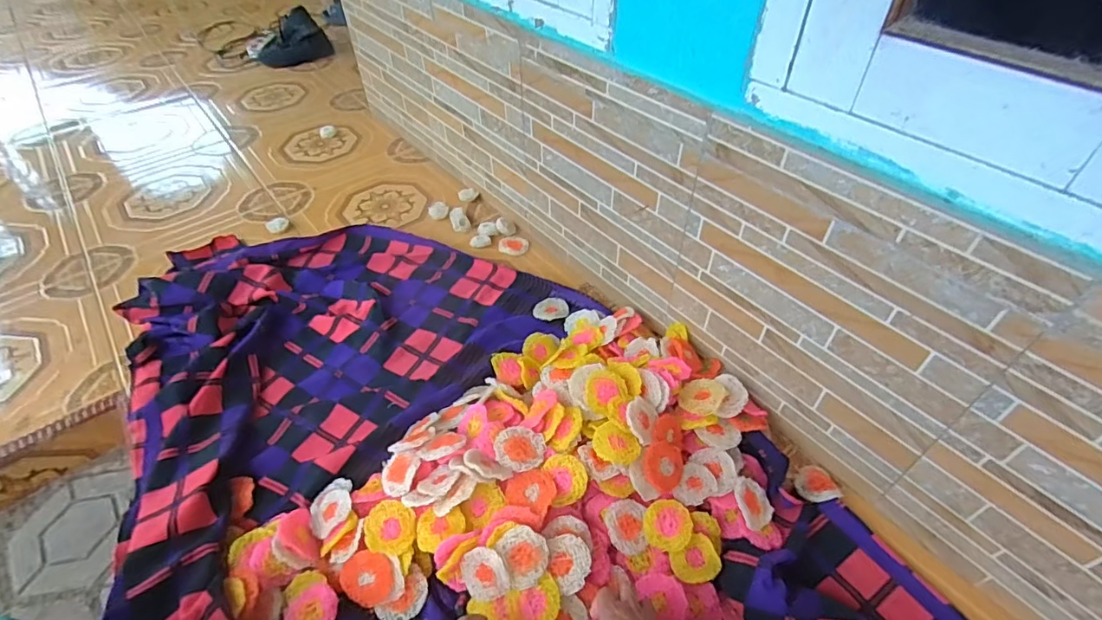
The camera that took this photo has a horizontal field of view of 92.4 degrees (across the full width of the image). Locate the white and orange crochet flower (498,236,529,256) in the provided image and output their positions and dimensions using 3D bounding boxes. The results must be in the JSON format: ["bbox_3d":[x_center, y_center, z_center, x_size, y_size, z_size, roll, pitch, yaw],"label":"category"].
[{"bbox_3d":[-0.081,-0.141,1.147,0.064,0.006,0.060,-1,46,1],"label":"white and orange crochet flower"}]

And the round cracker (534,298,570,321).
[{"bbox_3d":[0.000,-0.003,1.016,0.067,0.013,0.048,-4,46,-2],"label":"round cracker"}]

